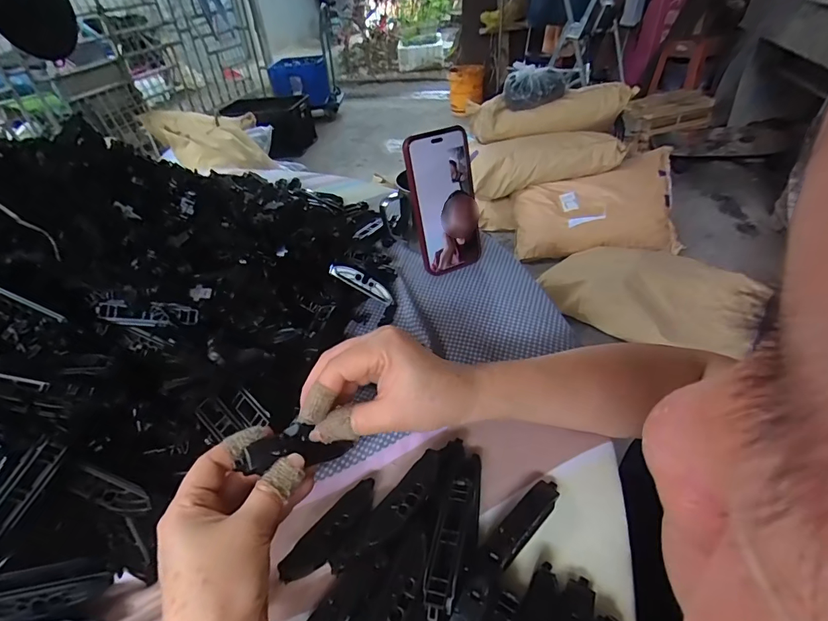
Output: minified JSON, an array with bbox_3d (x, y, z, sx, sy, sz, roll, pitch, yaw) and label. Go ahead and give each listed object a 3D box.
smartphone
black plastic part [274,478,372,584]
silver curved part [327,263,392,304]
[{"bbox_3d":[0.036,-0.122,0.501,0.071,0.156,0.017,-19,27,-16],"label":"smartphone"},{"bbox_3d":[-0.051,0.146,0.288,0.023,0.011,0.078,29,49,32],"label":"black plastic part"},{"bbox_3d":[-0.055,-0.032,0.477,0.074,0.013,0.019,29,42,-8],"label":"silver curved part"}]

